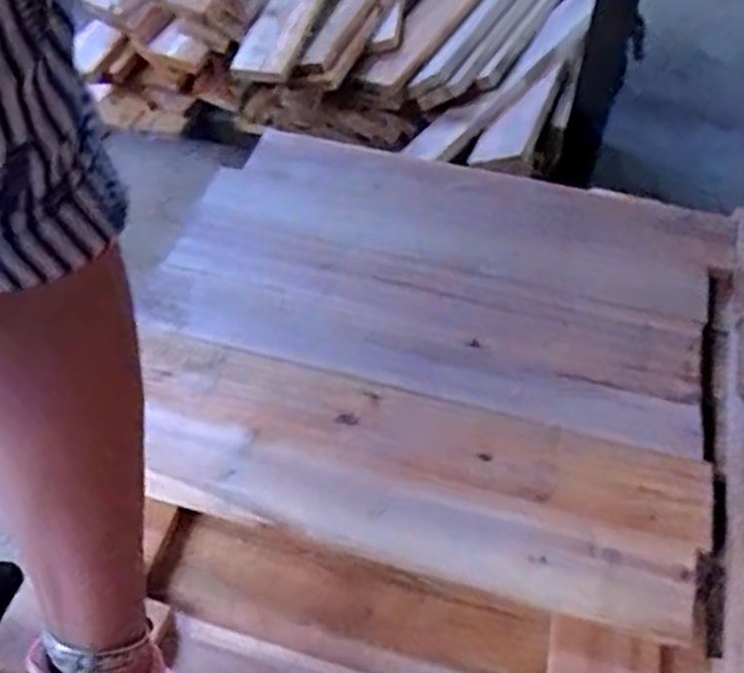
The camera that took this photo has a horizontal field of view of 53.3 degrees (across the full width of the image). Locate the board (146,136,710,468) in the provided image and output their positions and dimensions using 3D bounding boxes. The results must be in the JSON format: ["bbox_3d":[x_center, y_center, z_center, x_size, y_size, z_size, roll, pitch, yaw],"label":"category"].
[{"bbox_3d":[0.061,-0.064,0.729,0.506,0.019,0.298,13,53,9],"label":"board"}]

